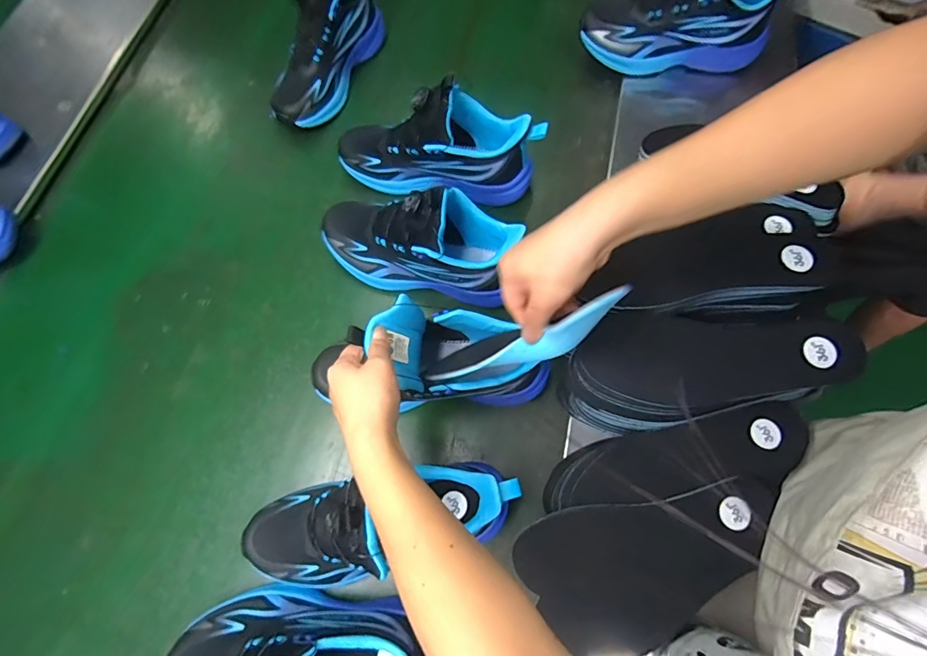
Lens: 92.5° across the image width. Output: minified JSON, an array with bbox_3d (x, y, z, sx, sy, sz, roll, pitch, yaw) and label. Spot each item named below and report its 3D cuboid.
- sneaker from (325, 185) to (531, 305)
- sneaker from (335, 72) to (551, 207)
[{"bbox_3d":[-0.058,-0.104,0.518,0.246,0.140,0.084,11,71,7],"label":"sneaker"},{"bbox_3d":[-0.035,-0.236,0.562,0.262,0.147,0.086,11,71,7],"label":"sneaker"}]

